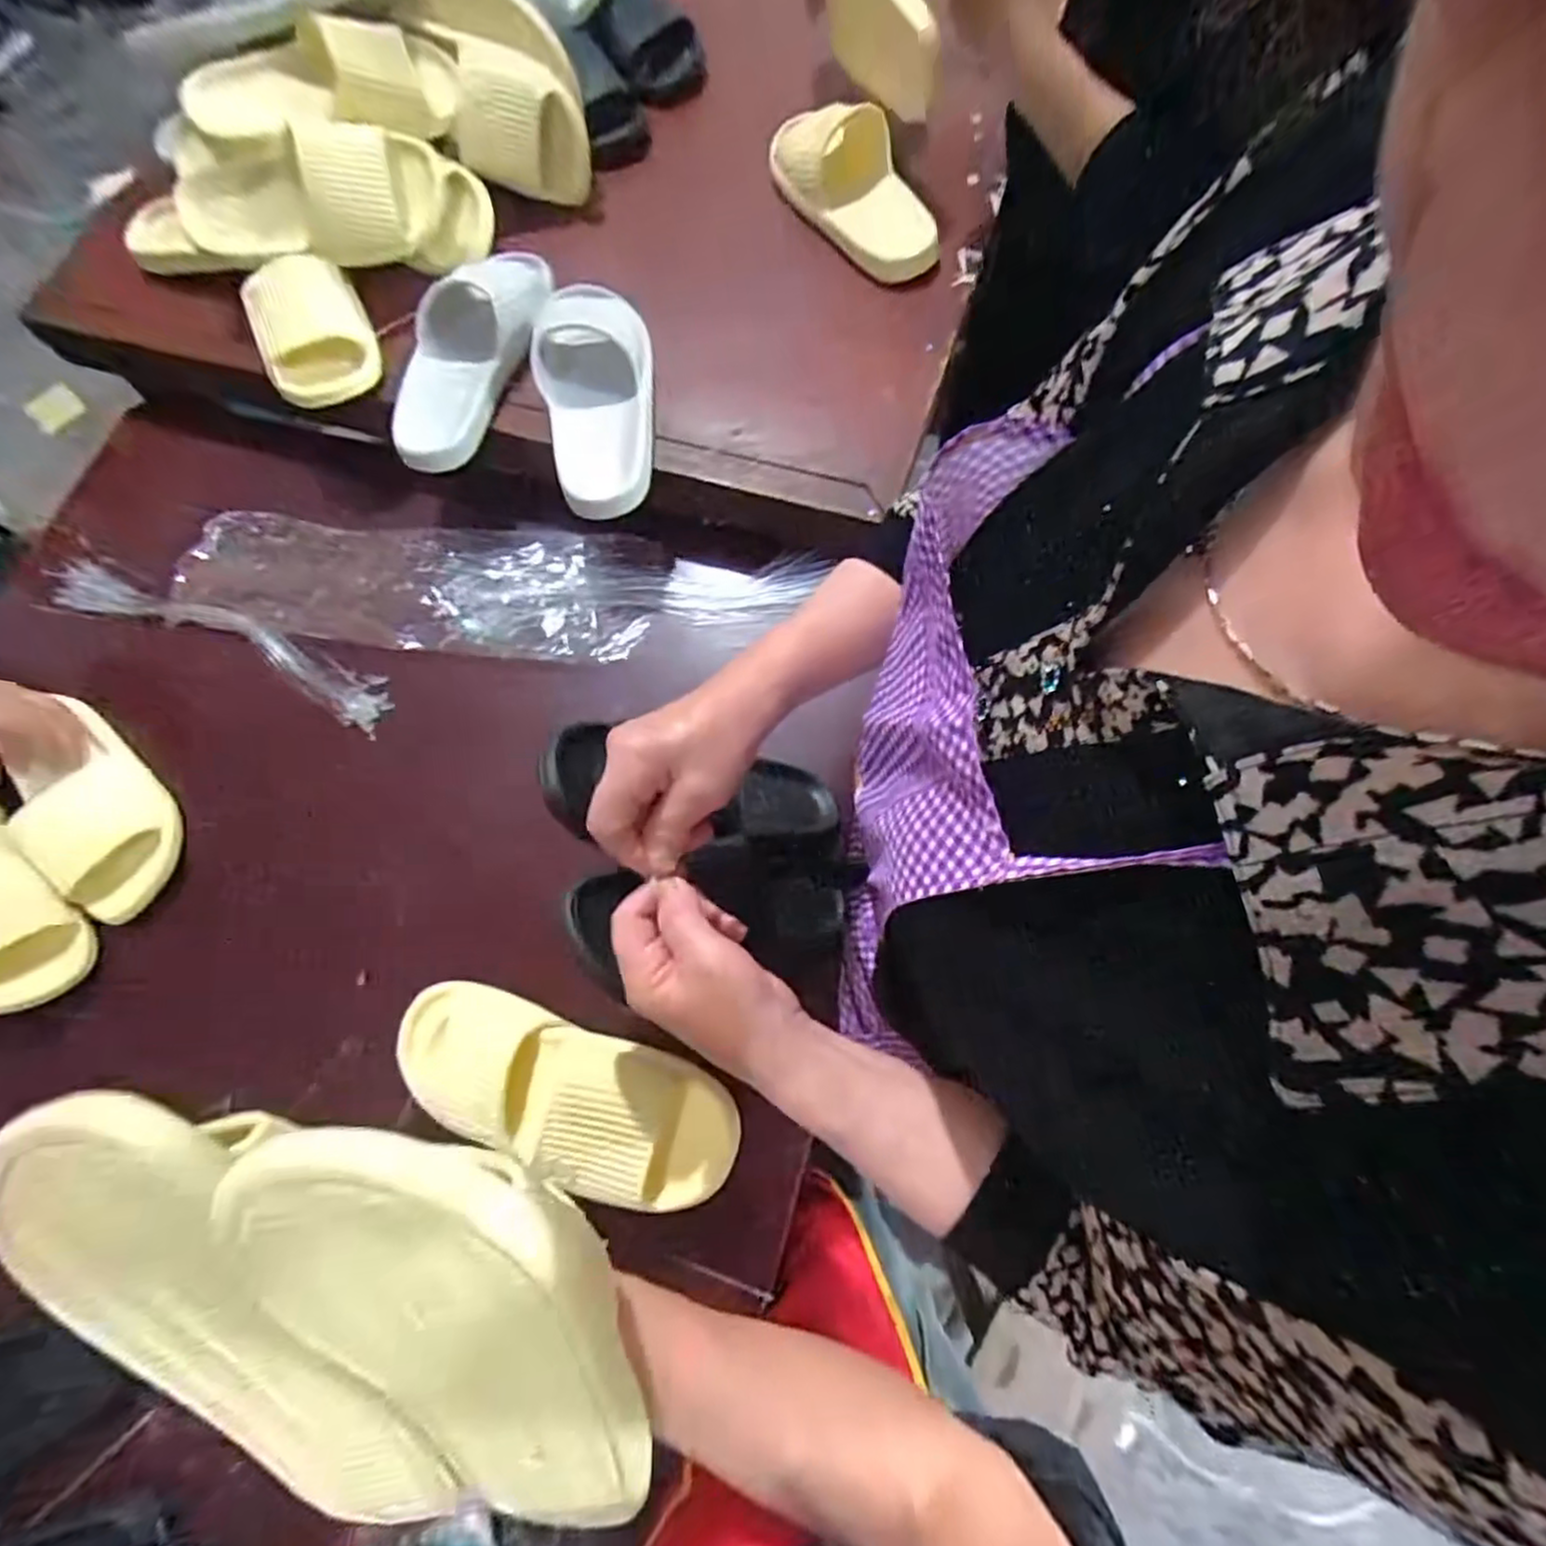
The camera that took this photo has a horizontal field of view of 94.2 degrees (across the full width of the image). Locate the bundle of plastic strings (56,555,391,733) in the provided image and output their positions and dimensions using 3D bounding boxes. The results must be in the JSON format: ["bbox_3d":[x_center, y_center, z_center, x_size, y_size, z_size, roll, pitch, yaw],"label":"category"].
[{"bbox_3d":[-0.572,-0.138,0.730,0.430,0.041,0.066,22,74,8],"label":"bundle of plastic strings"}]

